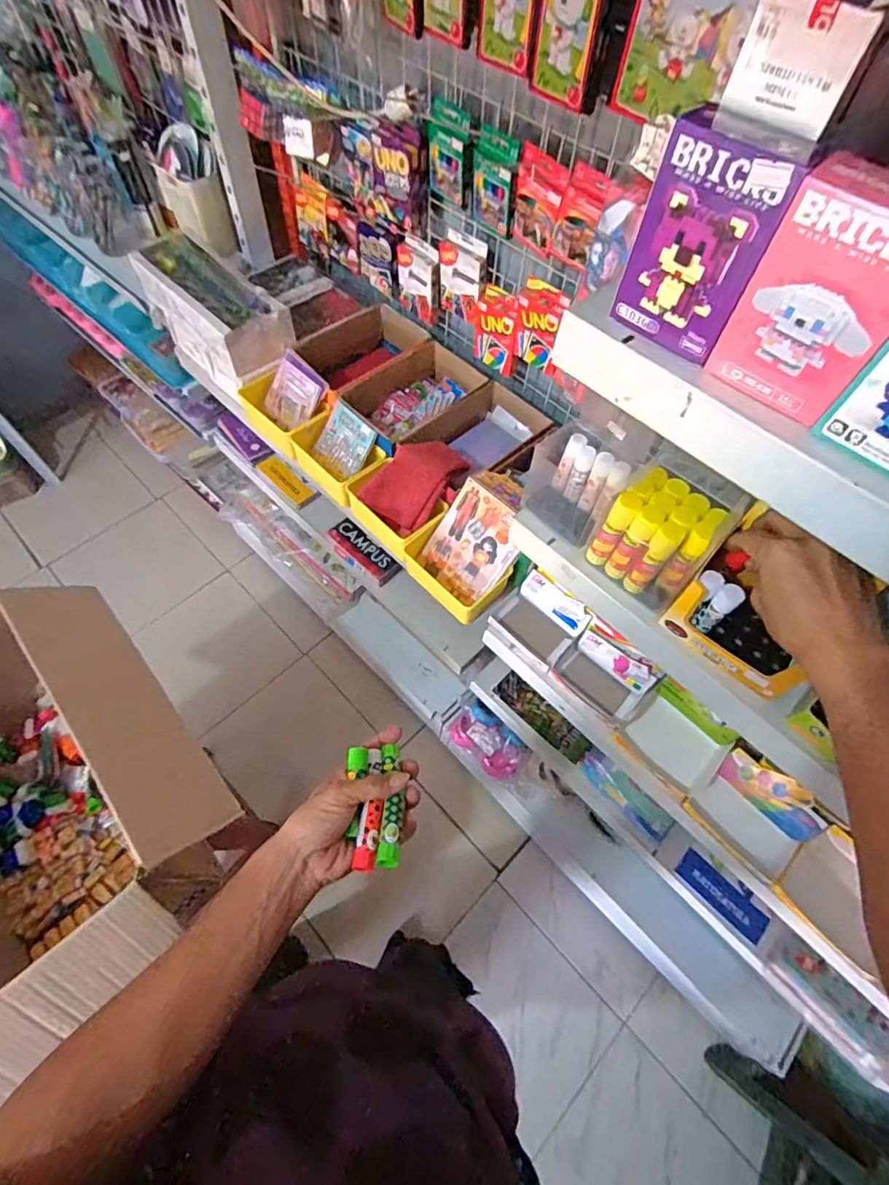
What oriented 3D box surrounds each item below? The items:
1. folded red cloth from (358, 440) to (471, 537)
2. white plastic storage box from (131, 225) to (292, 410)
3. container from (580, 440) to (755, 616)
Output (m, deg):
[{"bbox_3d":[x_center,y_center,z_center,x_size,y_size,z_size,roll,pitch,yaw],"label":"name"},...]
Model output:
[{"bbox_3d":[-0.054,-0.185,0.874,0.113,0.019,0.157,42,99,13],"label":"folded red cloth"},{"bbox_3d":[-0.459,-0.557,1.040,0.152,0.149,0.354,-40,70,-21],"label":"white plastic storage box"},{"bbox_3d":[0.219,-0.064,0.523,0.102,0.119,0.089,42,68,18],"label":"container"}]

